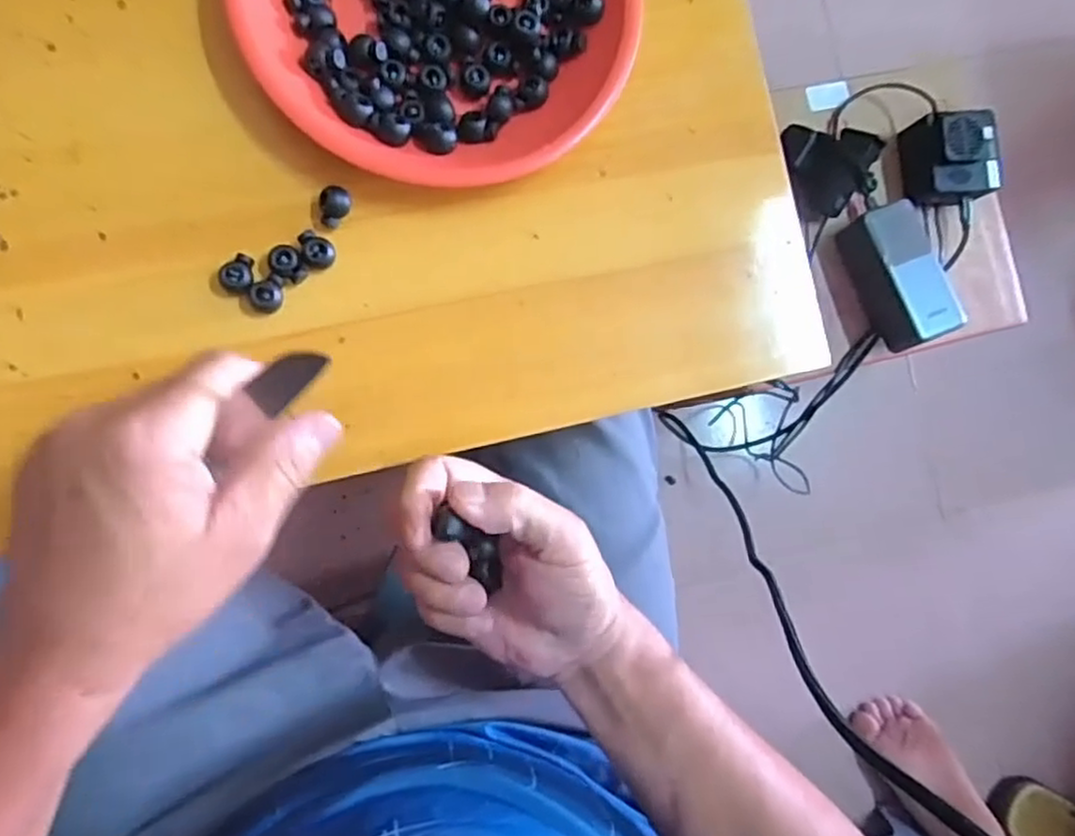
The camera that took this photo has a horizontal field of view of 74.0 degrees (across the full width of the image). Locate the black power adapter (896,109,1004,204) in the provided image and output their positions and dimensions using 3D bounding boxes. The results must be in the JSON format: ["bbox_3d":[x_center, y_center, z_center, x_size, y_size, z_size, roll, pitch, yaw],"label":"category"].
[{"bbox_3d":[0.401,-0.251,0.689,0.075,0.049,0.082,-7,88,-9],"label":"black power adapter"}]

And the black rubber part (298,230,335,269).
[{"bbox_3d":[-0.109,-0.082,0.352,0.019,0.009,0.015,30,85,-7],"label":"black rubber part"}]

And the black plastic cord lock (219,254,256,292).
[{"bbox_3d":[-0.145,-0.070,0.347,0.015,0.011,0.018,2,89,-8],"label":"black plastic cord lock"}]

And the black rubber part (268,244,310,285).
[{"bbox_3d":[-0.122,-0.075,0.349,0.015,0.009,0.019,-33,94,-7],"label":"black rubber part"}]

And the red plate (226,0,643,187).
[{"bbox_3d":[-0.048,-0.211,0.358,0.185,0.027,0.186,0,89,-8],"label":"red plate"}]

